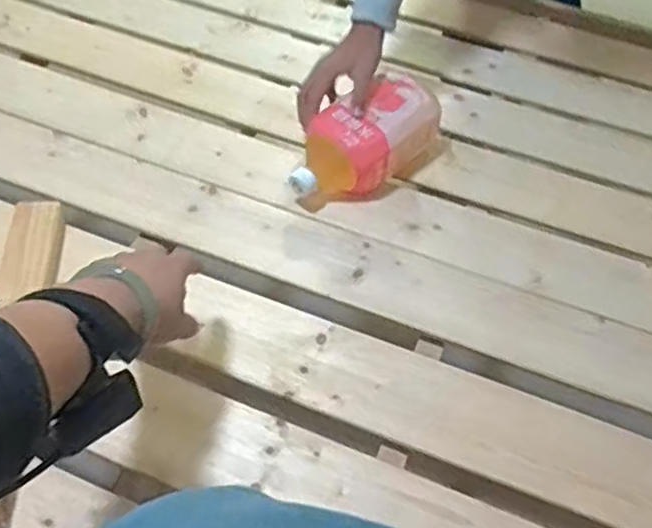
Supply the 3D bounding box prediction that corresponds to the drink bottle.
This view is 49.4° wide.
[{"bbox_3d":[0.045,-0.143,0.822,0.200,0.085,0.092,-35,61,-28],"label":"drink bottle"}]

